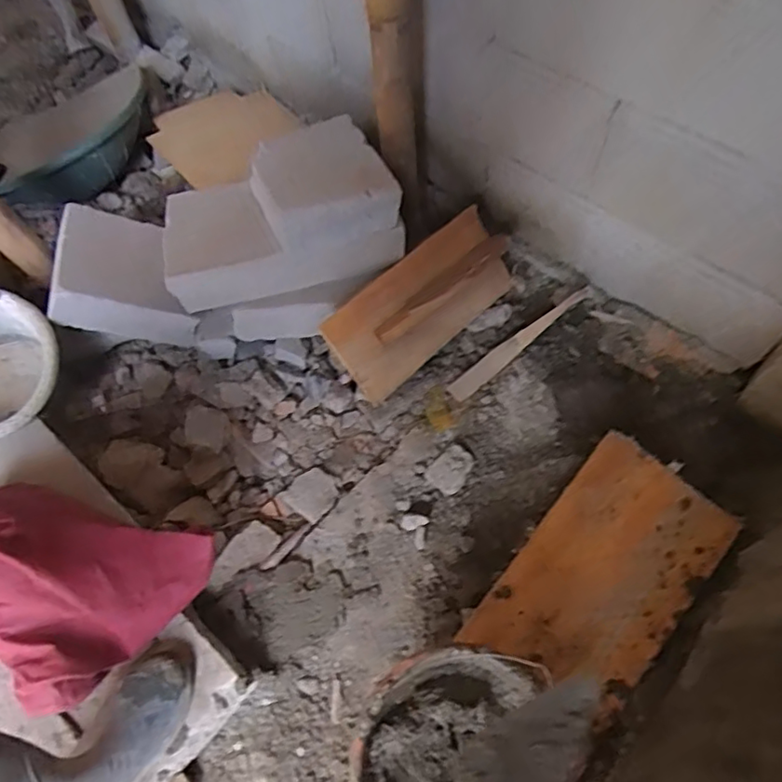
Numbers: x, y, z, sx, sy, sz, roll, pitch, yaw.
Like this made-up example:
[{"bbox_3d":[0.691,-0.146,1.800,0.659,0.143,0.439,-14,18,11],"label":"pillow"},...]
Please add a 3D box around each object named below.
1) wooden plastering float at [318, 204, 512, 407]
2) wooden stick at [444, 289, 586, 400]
[{"bbox_3d":[0.067,-0.173,1.129,0.414,0.070,0.184,-44,95,-13],"label":"wooden plastering float"},{"bbox_3d":[0.251,-0.095,1.159,0.335,0.017,0.044,-39,69,-3],"label":"wooden stick"}]

